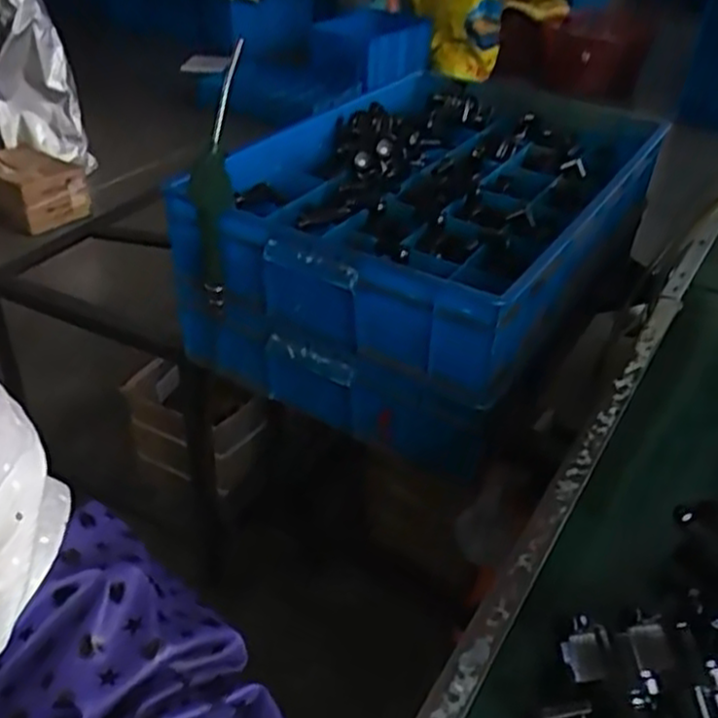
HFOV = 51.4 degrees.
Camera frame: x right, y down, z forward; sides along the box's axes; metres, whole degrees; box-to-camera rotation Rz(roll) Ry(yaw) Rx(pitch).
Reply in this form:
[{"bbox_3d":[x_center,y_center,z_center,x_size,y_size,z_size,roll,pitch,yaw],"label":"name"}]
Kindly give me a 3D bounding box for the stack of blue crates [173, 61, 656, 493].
[{"bbox_3d":[0.104,-0.171,1.002,0.442,0.222,0.625,20,39,24],"label":"stack of blue crates"}]

